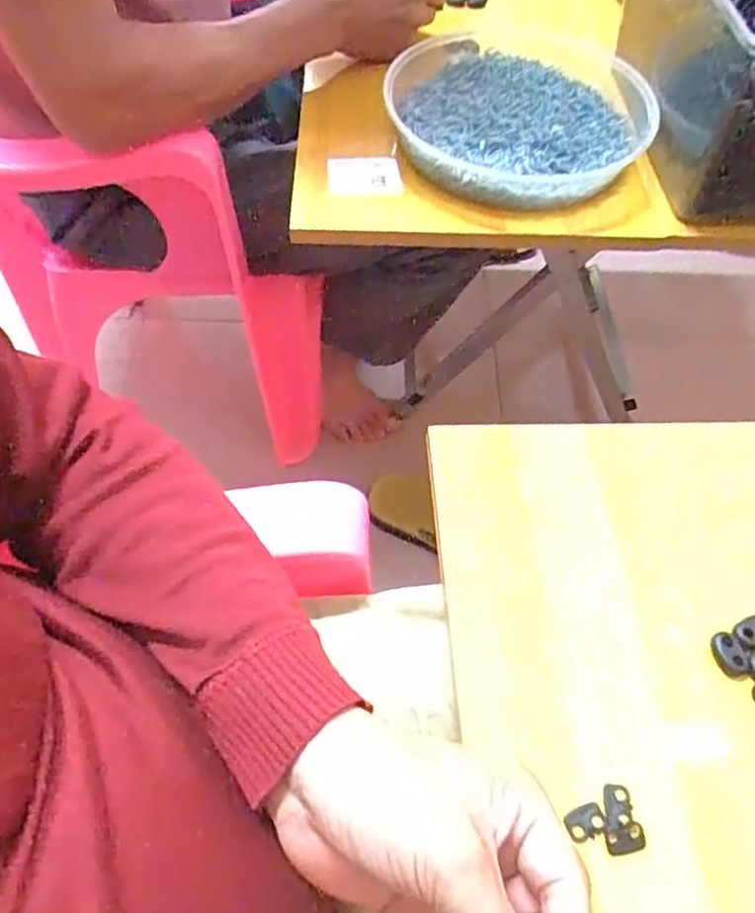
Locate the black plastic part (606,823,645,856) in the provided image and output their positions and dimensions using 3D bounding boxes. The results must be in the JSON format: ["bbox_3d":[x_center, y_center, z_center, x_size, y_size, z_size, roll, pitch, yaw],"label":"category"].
[{"bbox_3d":[0.110,0.170,0.293,0.017,0.004,0.011,-15,62,3],"label":"black plastic part"}]

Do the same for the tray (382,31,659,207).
[{"bbox_3d":[0.124,-0.310,0.583,0.225,0.037,0.242,1,57,-1],"label":"tray"}]

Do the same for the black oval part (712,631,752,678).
[{"bbox_3d":[0.181,0.102,0.338,0.015,0.004,0.022,-10,58,-9],"label":"black oval part"}]

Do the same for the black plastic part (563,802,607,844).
[{"bbox_3d":[0.094,0.164,0.296,0.017,0.004,0.013,-19,65,-12],"label":"black plastic part"}]

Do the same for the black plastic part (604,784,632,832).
[{"bbox_3d":[0.109,0.159,0.300,0.012,0.004,0.019,8,52,4],"label":"black plastic part"}]

